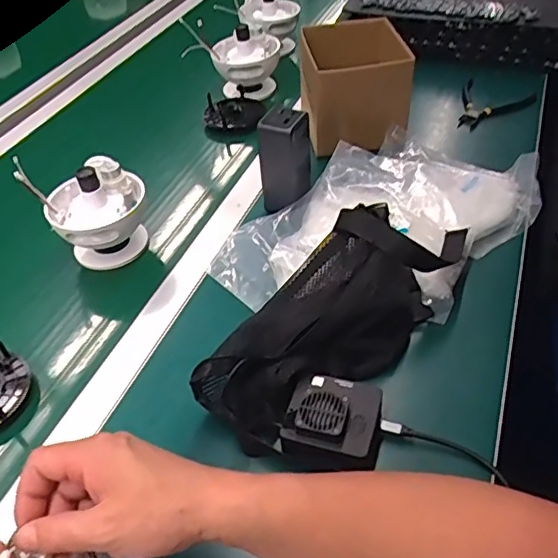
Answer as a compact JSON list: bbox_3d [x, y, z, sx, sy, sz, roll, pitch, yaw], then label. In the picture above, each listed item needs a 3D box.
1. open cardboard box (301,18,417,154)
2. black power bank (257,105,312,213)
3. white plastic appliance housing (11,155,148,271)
[{"bbox_3d":[0.102,-0.276,0.811,0.126,0.125,0.189,-7,44,-3],"label":"open cardboard box"},{"bbox_3d":[0.007,-0.142,0.701,0.052,0.123,0.047,14,48,17],"label":"black power bank"},{"bbox_3d":[-0.222,-0.082,0.688,0.123,0.125,0.094,-17,45,-14],"label":"white plastic appliance housing"}]

